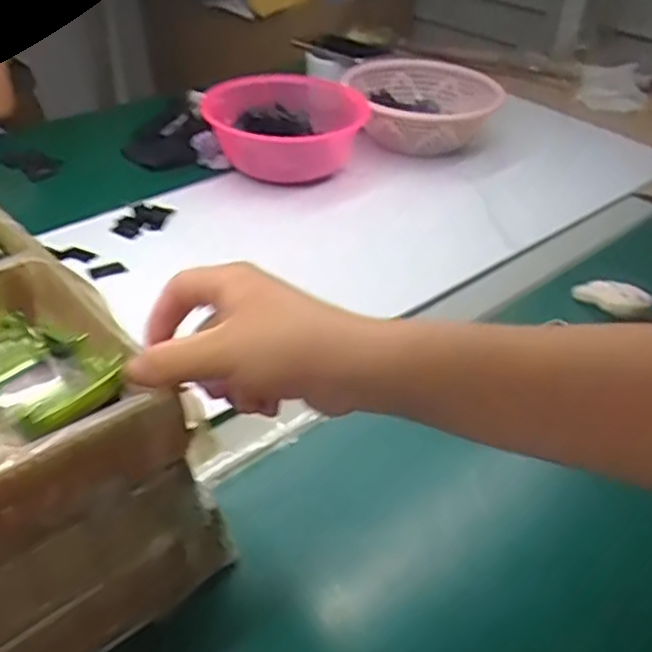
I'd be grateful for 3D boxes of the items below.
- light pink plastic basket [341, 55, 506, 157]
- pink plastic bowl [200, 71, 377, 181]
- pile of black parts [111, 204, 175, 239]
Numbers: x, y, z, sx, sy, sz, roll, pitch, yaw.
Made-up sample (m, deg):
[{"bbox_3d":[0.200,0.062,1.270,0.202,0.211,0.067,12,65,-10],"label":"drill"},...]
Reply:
[{"bbox_3d":[0.129,-0.297,0.922,0.183,0.084,0.195,0,38,0],"label":"light pink plastic basket"},{"bbox_3d":[-0.052,-0.232,0.829,0.160,0.093,0.148,0,38,0],"label":"pink plastic bowl"},{"bbox_3d":[-0.196,-0.110,0.720,0.047,0.012,0.057,11,40,13],"label":"pile of black parts"}]

